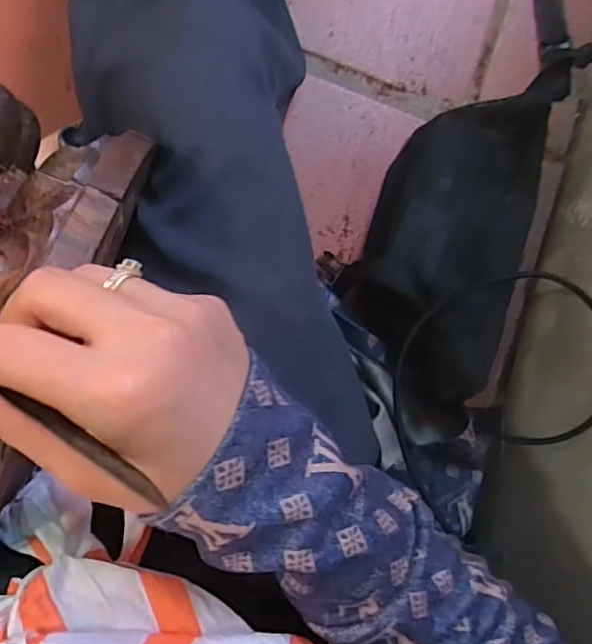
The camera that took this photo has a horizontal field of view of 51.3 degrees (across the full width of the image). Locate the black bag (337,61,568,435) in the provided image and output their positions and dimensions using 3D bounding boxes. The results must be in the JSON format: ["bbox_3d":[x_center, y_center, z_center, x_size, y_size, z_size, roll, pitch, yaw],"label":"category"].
[{"bbox_3d":[0.145,-0.068,0.559,0.149,0.089,0.322,25,86,-8],"label":"black bag"}]

